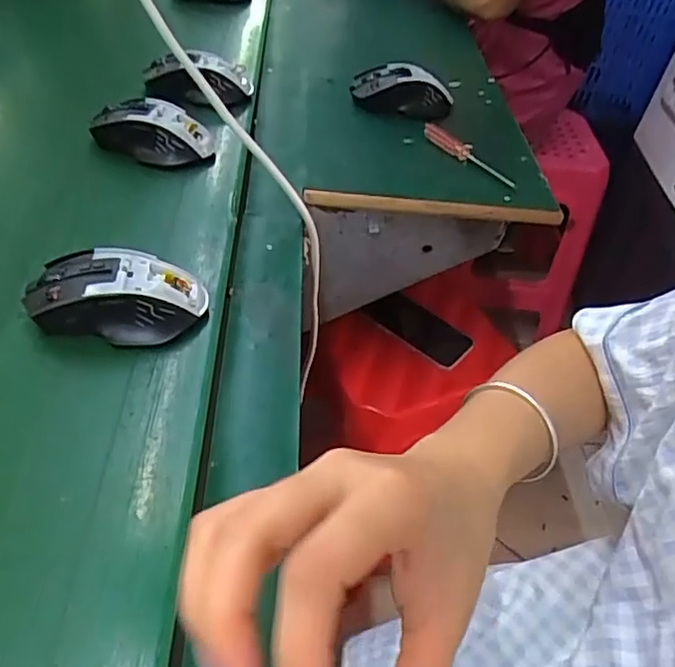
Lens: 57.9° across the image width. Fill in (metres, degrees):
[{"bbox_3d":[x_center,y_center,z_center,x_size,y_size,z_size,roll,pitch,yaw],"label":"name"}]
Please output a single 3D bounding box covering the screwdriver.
[{"bbox_3d":[0.137,-0.185,0.625,0.022,0.015,0.121,-27,54,-30],"label":"screwdriver"}]

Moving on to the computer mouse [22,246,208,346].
[{"bbox_3d":[-0.148,-0.027,0.409,0.107,0.036,0.061,5,45,-3],"label":"computer mouse"}]

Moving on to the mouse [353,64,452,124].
[{"bbox_3d":[0.072,-0.265,0.673,0.113,0.044,0.059,7,45,0],"label":"mouse"}]

